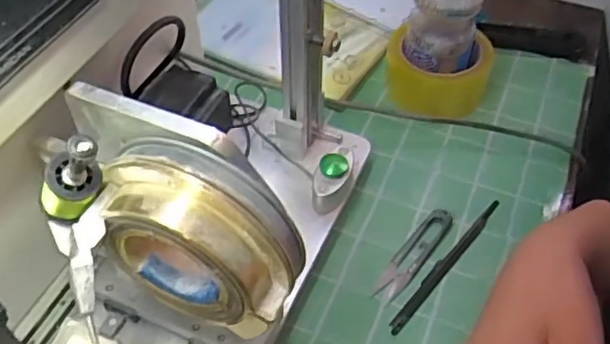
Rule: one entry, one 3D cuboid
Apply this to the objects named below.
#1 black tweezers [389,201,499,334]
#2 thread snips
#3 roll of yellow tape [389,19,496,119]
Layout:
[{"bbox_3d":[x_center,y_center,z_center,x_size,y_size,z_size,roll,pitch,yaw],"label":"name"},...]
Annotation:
[{"bbox_3d":[0.116,0.073,0.498,0.011,0.010,0.155,34,58,24],"label":"black tweezers"},{"bbox_3d":[0.090,0.065,0.500,0.022,0.009,0.099,32,57,23],"label":"thread snips"},{"bbox_3d":[0.129,-0.097,0.602,0.100,0.048,0.100,0,50,-1],"label":"roll of yellow tape"}]

